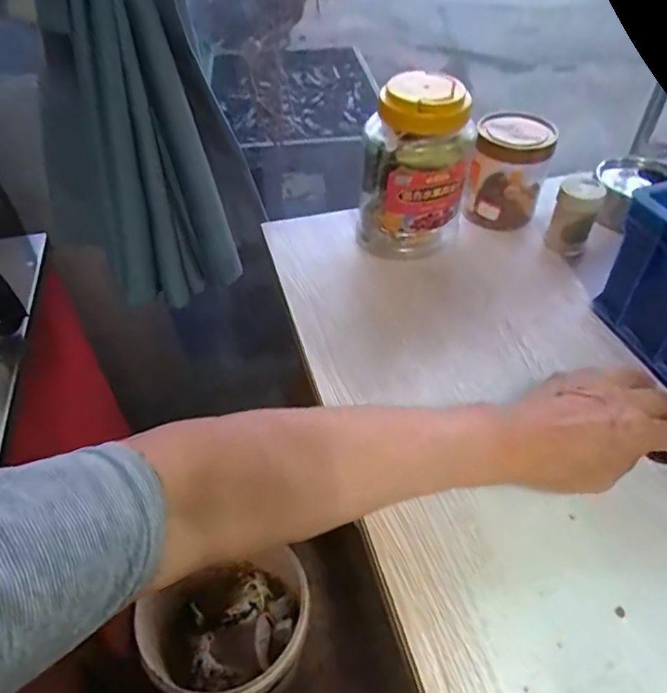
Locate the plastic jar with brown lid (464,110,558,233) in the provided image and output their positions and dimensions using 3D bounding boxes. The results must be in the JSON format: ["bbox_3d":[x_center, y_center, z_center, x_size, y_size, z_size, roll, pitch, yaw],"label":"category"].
[{"bbox_3d":[0.199,-0.198,0.619,0.084,0.111,0.087,0,47,0],"label":"plastic jar with brown lid"}]

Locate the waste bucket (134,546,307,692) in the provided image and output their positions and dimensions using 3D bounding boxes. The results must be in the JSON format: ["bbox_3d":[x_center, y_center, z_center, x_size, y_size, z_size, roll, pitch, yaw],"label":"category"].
[{"bbox_3d":[-0.173,0.467,0.927,0.248,0.205,0.271,0,47,0],"label":"waste bucket"}]

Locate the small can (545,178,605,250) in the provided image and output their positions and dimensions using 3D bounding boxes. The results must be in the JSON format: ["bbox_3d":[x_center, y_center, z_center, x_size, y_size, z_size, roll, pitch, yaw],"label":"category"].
[{"bbox_3d":[0.261,-0.140,0.595,0.042,0.075,0.046,0,47,0],"label":"small can"}]

